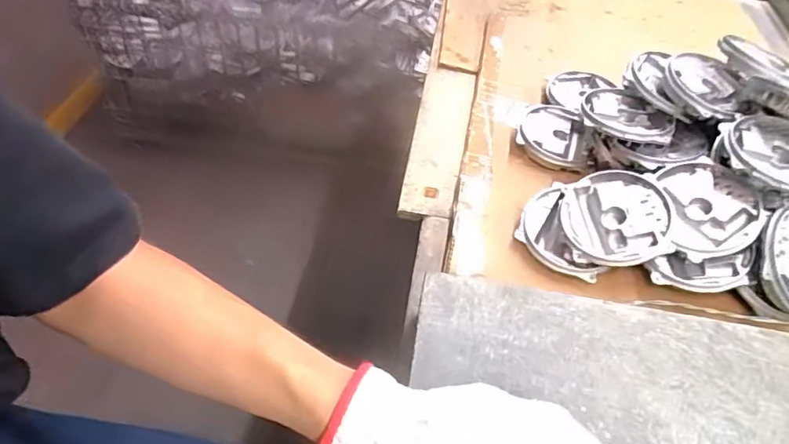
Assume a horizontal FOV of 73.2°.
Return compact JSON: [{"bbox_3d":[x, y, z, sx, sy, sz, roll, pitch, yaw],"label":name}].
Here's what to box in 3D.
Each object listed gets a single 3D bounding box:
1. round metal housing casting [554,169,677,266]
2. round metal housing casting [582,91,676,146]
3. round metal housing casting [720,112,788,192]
[{"bbox_3d":[0.231,-0.003,0.556,0.107,0.025,0.107,-9,58,14],"label":"round metal housing casting"},{"bbox_3d":[0.276,-0.126,0.629,0.104,0.018,0.085,26,50,17],"label":"round metal housing casting"},{"bbox_3d":[0.391,-0.068,0.535,0.109,0.025,0.091,31,52,21],"label":"round metal housing casting"}]

